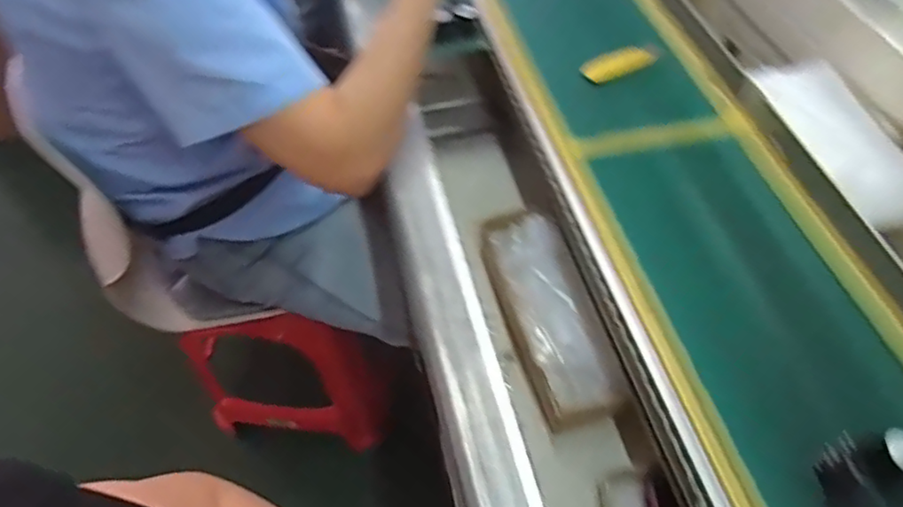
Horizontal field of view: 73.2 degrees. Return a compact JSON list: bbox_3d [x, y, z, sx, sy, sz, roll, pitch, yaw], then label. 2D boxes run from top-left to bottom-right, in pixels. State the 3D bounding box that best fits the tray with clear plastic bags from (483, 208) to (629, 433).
[{"bbox_3d":[0.091,0.055,0.580,0.074,0.035,0.220,-13,57,-8],"label":"tray with clear plastic bags"}]

